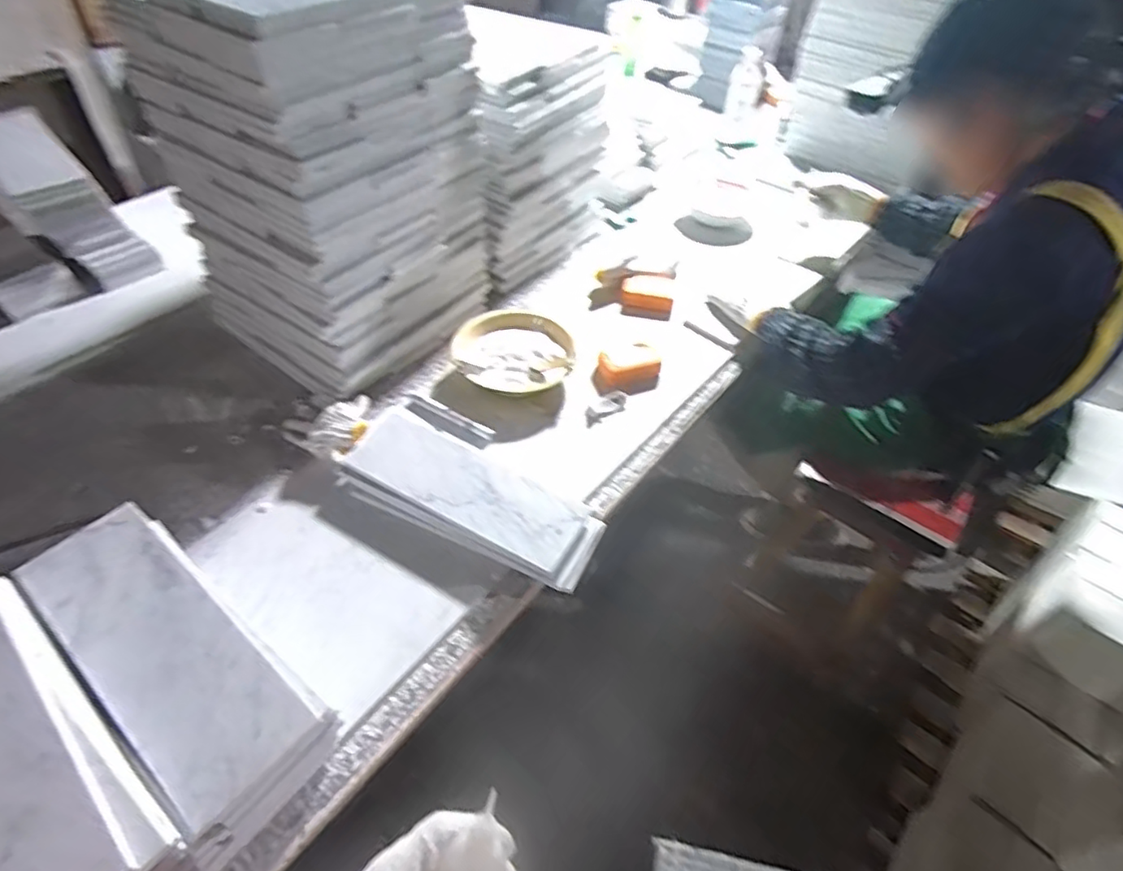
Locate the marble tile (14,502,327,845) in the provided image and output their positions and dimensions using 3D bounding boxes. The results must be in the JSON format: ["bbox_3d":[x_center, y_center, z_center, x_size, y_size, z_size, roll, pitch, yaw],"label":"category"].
[{"bbox_3d":[-0.333,0.167,0.509,0.292,0.016,0.101,31,55,28],"label":"marble tile"}]

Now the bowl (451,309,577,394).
[{"bbox_3d":[-0.072,-0.126,0.948,0.184,0.067,0.164,1,49,-2],"label":"bowl"}]

